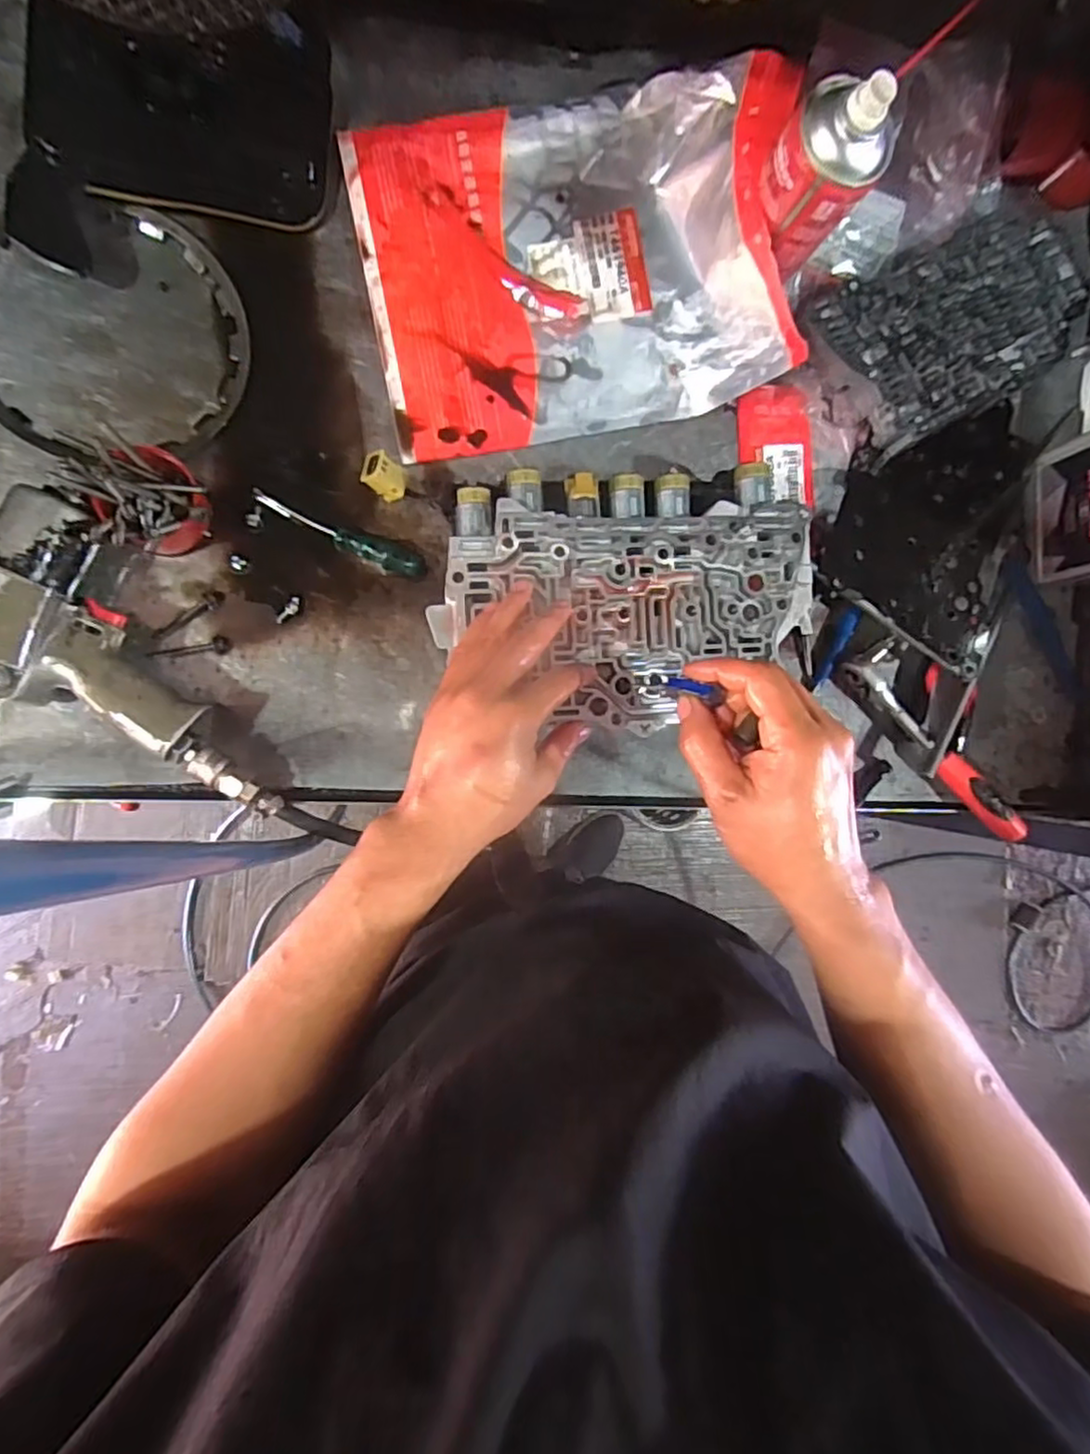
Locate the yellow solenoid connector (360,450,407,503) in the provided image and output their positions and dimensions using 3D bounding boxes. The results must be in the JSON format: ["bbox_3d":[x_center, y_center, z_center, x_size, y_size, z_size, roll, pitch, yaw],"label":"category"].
[{"bbox_3d":[-0.117,-0.181,0.489,0.034,0.018,0.026,35,89,-35],"label":"yellow solenoid connector"}]

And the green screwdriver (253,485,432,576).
[{"bbox_3d":[-0.162,-0.149,0.528,0.140,0.016,0.022,20,89,-5],"label":"green screwdriver"}]

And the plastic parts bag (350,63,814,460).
[{"bbox_3d":[0.020,-0.366,0.505,0.311,0.089,0.264,-11,92,-5],"label":"plastic parts bag"}]

